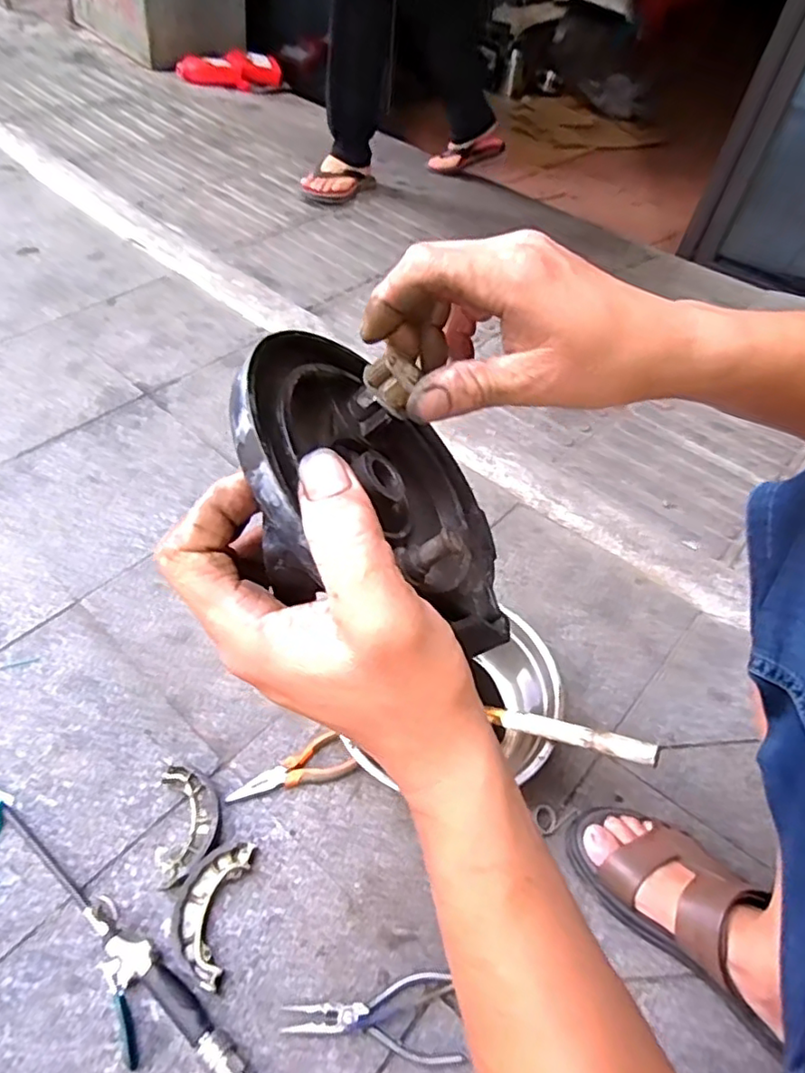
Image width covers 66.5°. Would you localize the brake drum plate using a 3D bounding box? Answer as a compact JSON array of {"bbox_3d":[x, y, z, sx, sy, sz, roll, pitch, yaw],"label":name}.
[{"bbox_3d":[-0.008,-0.025,0.277,0.154,0.038,0.141,33,35,-37],"label":"brake drum plate"}]

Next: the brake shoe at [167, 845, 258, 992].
[{"bbox_3d":[-0.183,0.347,0.572,0.057,0.024,0.115,9,51,2],"label":"brake shoe"}]

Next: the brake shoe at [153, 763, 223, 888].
[{"bbox_3d":[-0.217,0.288,0.622,0.063,0.026,0.116,-3,52,-8],"label":"brake shoe"}]

